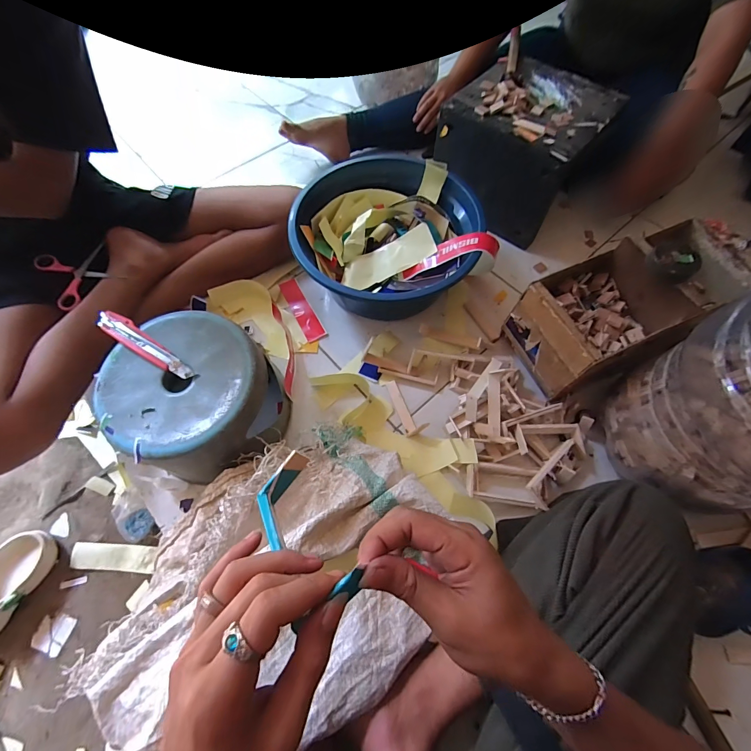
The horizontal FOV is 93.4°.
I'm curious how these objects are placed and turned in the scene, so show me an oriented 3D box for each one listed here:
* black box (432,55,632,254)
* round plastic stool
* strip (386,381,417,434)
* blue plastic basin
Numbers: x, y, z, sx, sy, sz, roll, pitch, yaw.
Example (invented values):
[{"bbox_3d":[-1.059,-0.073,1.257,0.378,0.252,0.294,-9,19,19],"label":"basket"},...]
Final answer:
[{"bbox_3d":[0.296,-0.479,0.755,0.271,0.190,0.284,37,70,15],"label":"black box"},{"bbox_3d":[-0.273,0.040,0.574,0.223,0.164,0.223,0,65,-1],"label":"round plastic stool"},{"bbox_3d":[0.047,0.056,0.645,0.020,0.007,0.101,-18,67,-9],"label":"strip"},{"bbox_3d":[0.029,-0.259,0.713,0.359,0.155,0.283,4,65,1],"label":"blue plastic basin"}]

